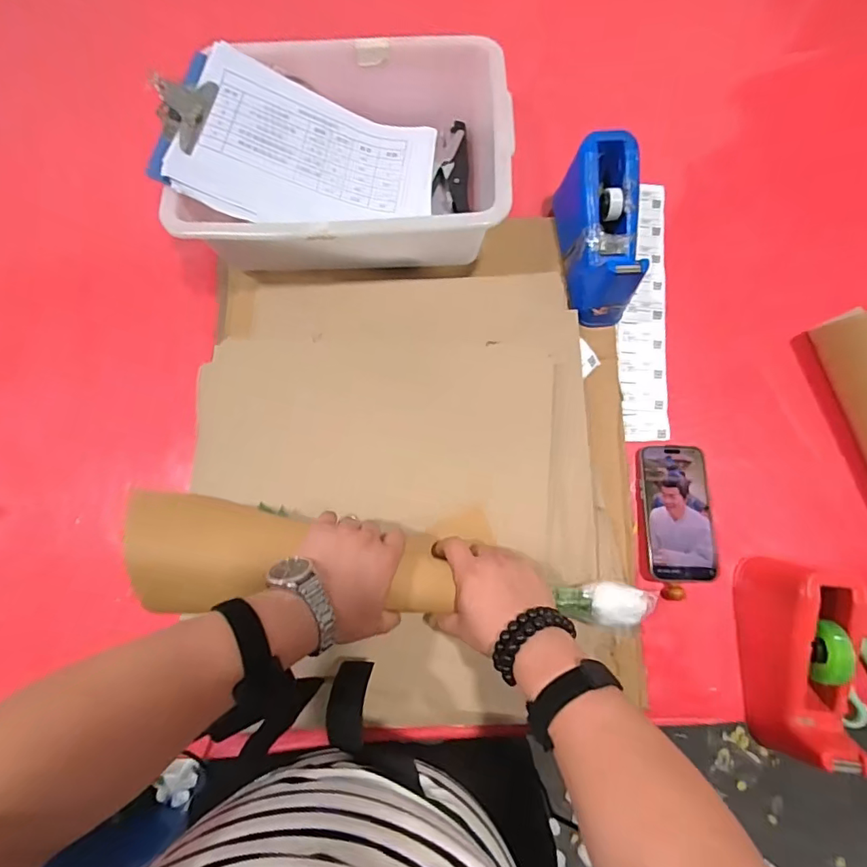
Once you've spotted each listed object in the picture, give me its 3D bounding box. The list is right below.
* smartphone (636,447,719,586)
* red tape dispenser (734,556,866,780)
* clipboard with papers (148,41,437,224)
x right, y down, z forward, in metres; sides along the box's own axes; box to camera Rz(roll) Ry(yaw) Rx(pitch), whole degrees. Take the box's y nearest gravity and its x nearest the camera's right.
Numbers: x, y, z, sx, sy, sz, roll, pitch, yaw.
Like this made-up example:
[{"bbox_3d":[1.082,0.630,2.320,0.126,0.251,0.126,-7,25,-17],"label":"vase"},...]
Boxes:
[{"bbox_3d":[0.298,0.095,0.600,0.081,0.017,0.162,-1,79,1],"label":"smartphone"},{"bbox_3d":[0.386,0.238,0.529,0.079,0.100,0.193,5,80,2],"label":"red tape dispenser"},{"bbox_3d":[-0.162,-0.350,0.622,0.317,0.030,0.231,16,69,-16],"label":"clipboard with papers"}]

